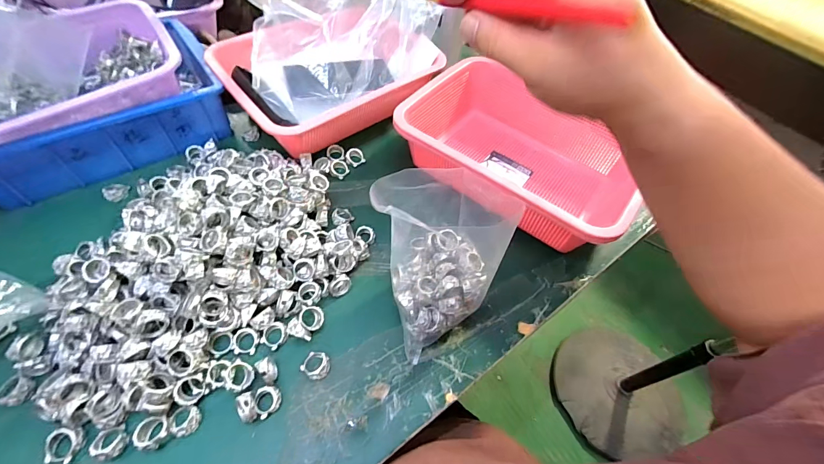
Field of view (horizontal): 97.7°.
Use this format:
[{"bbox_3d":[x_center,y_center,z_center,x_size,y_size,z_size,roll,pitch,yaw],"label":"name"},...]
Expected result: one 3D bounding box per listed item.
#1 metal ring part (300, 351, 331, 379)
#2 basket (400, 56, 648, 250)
[{"bbox_3d":[-0.092,0.127,0.344,0.027,0.013,0.024,34,57,18],"label":"metal ring part"},{"bbox_3d":[0.132,-0.104,0.488,0.286,0.083,0.205,34,59,17],"label":"basket"}]

